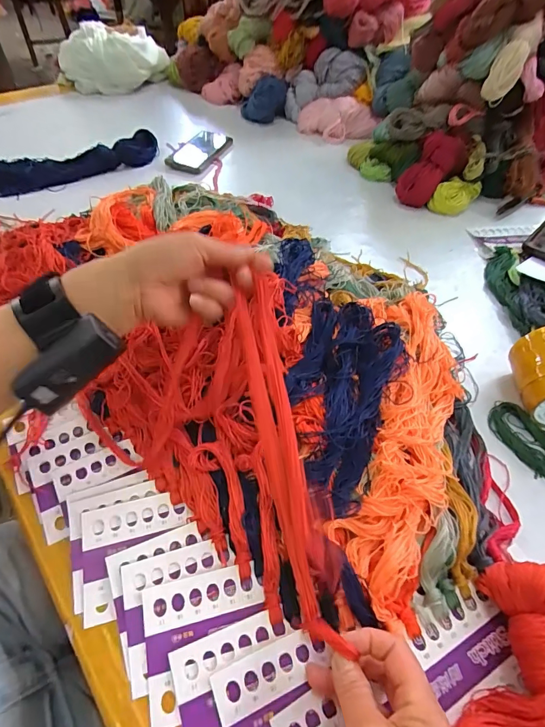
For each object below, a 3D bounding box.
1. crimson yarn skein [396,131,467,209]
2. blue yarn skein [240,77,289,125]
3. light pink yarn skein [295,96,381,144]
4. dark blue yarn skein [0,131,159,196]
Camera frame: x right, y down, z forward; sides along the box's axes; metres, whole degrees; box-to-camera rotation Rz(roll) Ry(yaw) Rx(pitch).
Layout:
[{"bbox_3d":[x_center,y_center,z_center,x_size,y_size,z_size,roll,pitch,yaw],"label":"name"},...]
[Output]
[{"bbox_3d":[0.277,-0.332,0.683,0.086,0.094,0.101,28,55,18],"label":"crimson yarn skein"},{"bbox_3d":[-0.015,-0.576,0.855,0.102,0.072,0.059,-5,52,-7],"label":"blue yarn skein"},{"bbox_3d":[0.140,-0.514,0.832,0.176,0.063,0.076,12,52,7],"label":"light pink yarn skein"},{"bbox_3d":[-0.421,-0.336,0.677,0.447,0.038,0.091,-17,54,-15],"label":"dark blue yarn skein"}]

